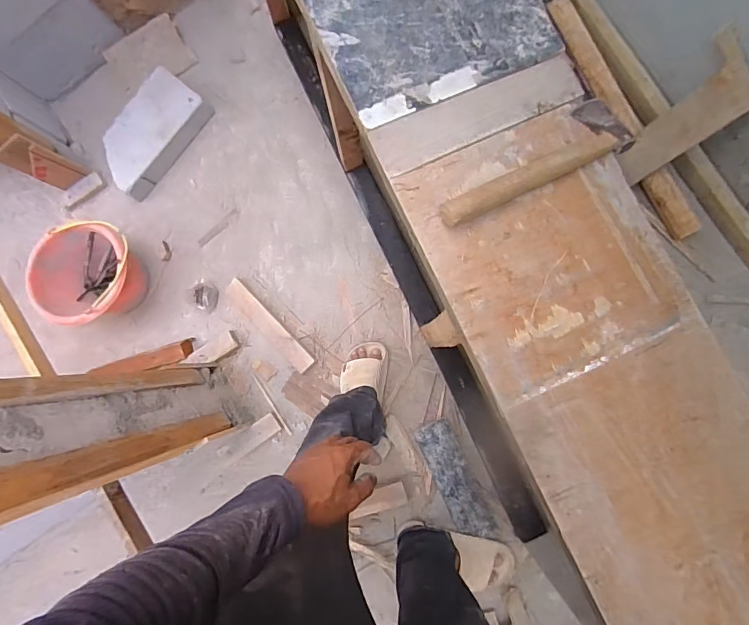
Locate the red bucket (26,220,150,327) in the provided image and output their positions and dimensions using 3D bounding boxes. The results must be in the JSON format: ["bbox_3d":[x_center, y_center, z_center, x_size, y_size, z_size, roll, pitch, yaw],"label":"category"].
[{"bbox_3d":[-0.809,-0.106,1.288,0.279,0.209,0.278,-1,84,7],"label":"red bucket"}]

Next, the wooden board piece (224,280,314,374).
[{"bbox_3d":[-0.310,0.039,1.280,0.339,0.022,0.060,45,101,8],"label":"wooden board piece"}]

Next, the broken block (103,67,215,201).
[{"bbox_3d":[-0.696,-0.555,1.374,0.205,0.084,0.370,41,90,9],"label":"broken block"}]

